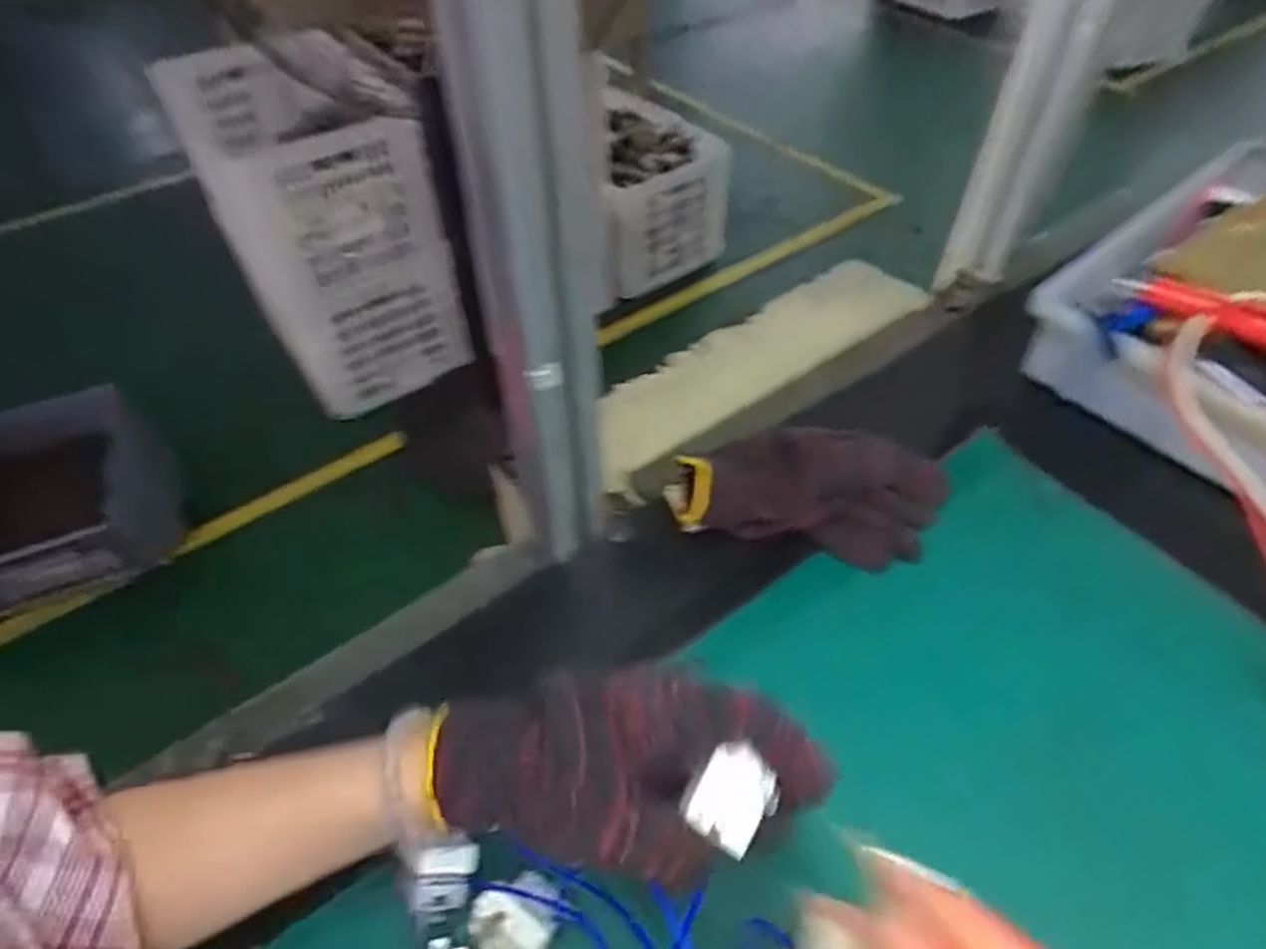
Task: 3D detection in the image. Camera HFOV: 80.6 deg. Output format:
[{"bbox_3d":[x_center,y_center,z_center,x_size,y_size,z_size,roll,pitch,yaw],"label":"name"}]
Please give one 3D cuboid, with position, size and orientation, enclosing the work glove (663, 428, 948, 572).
[{"bbox_3d":[0.118,0.025,0.504,0.184,0.086,0.052,6,50,6],"label":"work glove"}]

